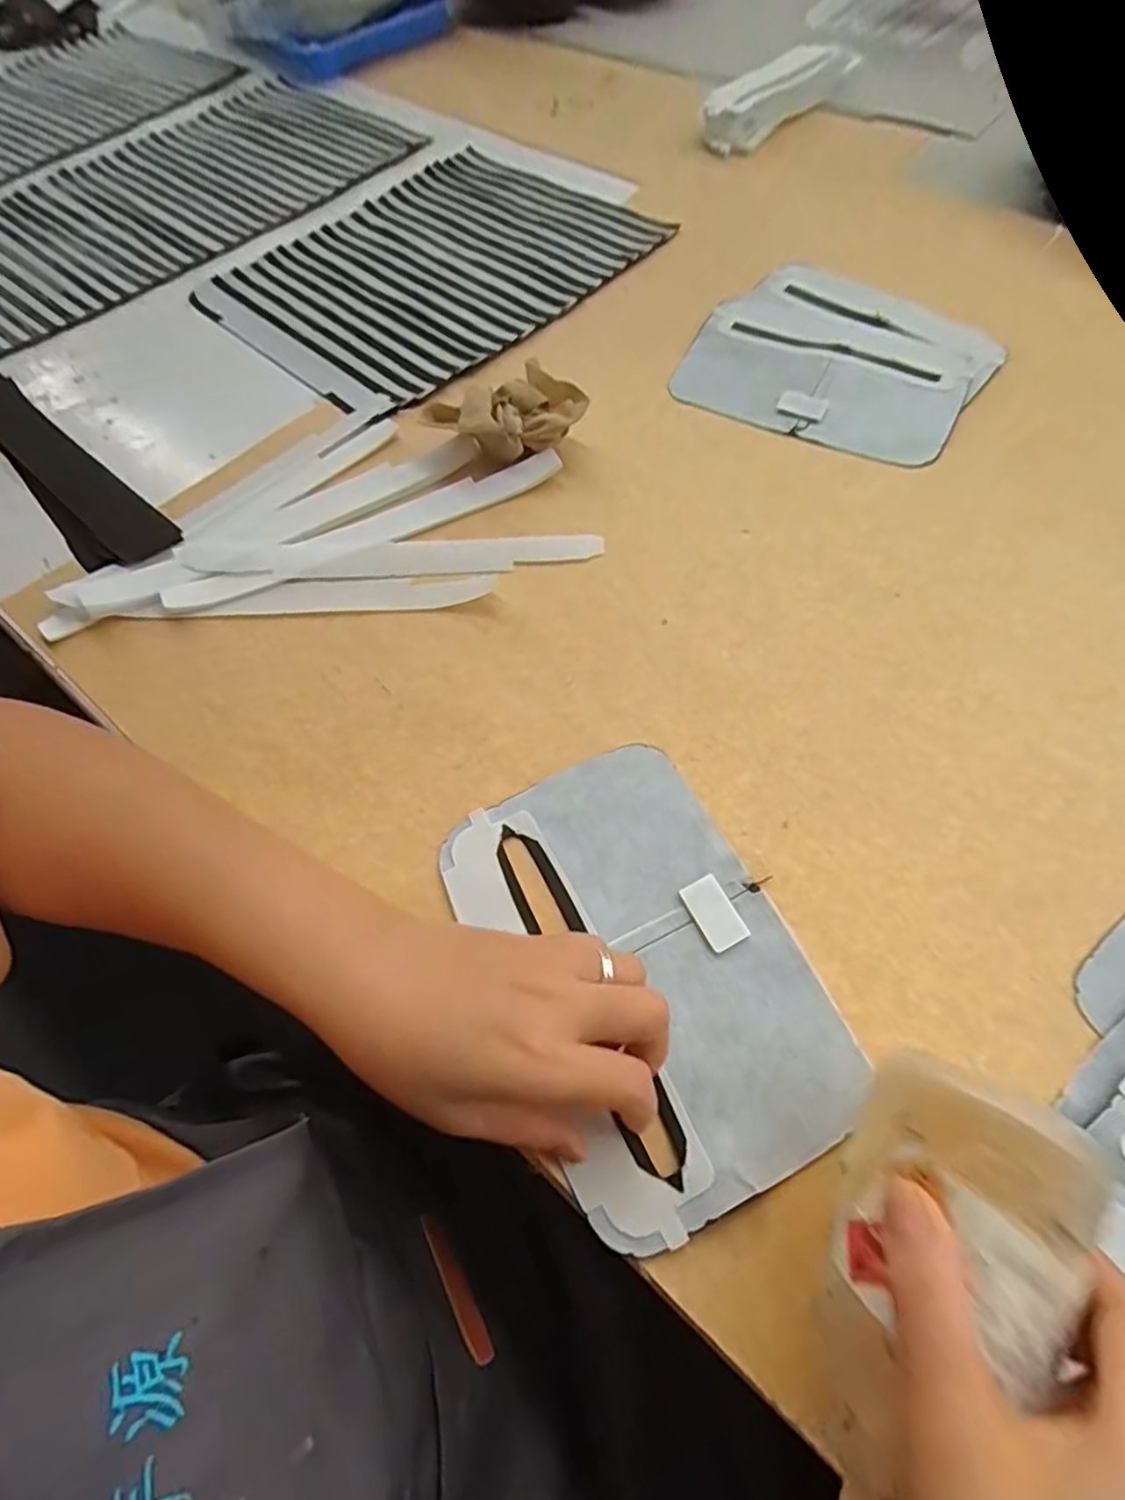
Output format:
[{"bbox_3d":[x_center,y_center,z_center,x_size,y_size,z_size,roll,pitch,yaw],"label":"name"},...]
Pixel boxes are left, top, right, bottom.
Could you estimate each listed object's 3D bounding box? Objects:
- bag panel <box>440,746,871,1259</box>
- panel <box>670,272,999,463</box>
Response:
[{"bbox_3d":[0.035,0.093,0.303,0.127,0.009,0.192,-23,63,-13],"label":"bag panel"},{"bbox_3d":[0.205,-0.294,0.500,0.199,0.012,0.176,25,66,16],"label":"panel"}]

